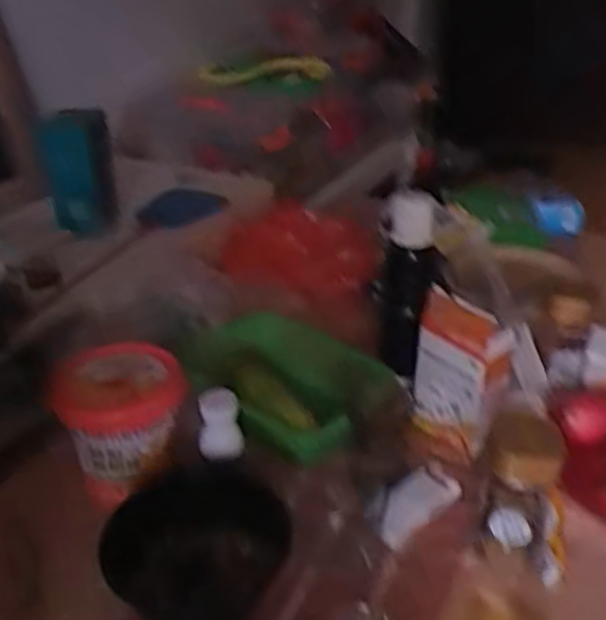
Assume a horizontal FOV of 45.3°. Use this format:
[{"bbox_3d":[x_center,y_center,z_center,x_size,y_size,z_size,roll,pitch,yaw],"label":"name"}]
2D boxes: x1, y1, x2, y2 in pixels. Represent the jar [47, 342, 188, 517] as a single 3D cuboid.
[{"bbox_3d":[-0.201,0.119,0.808,0.135,0.109,0.137,0,30,0],"label":"jar"}]

